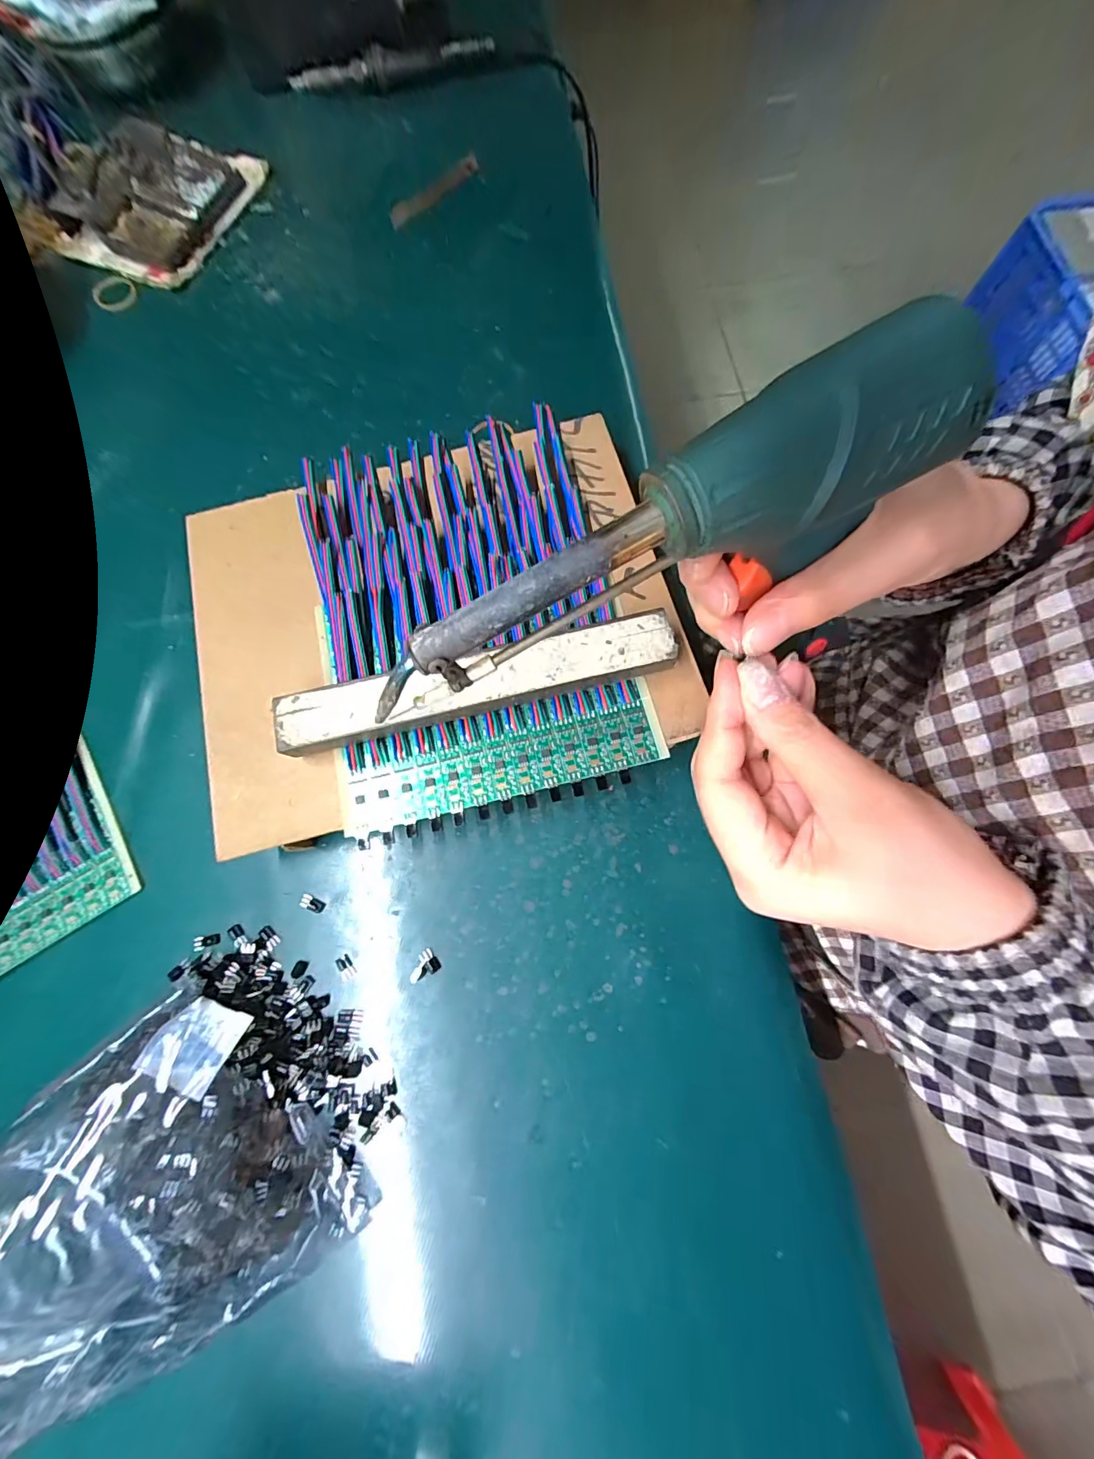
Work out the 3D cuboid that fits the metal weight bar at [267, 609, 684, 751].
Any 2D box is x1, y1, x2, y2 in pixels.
[{"bbox_3d":[-0.033,-0.021,0.233,0.193,0.023,0.031,-13,76,-2],"label":"metal weight bar"}]

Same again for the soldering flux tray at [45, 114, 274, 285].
[{"bbox_3d":[-0.317,-0.433,0.374,0.112,0.033,0.141,22,77,7],"label":"soldering flux tray"}]

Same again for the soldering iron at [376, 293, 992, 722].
[{"bbox_3d":[0.031,-0.056,0.137,0.179,0.026,0.037,-27,76,9],"label":"soldering iron"}]

